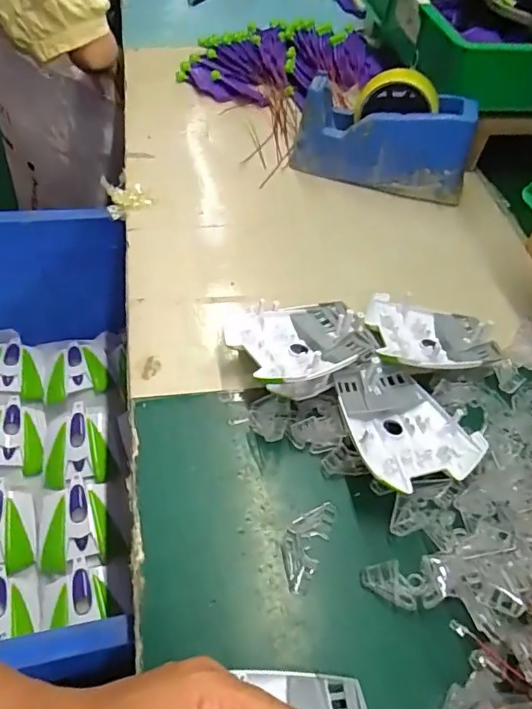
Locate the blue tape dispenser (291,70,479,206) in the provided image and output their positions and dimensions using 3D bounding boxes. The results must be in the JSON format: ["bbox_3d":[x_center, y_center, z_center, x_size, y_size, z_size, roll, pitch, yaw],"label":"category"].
[{"bbox_3d":[0.137,-0.256,0.593,0.196,0.101,0.068,16,54,8],"label":"blue tape dispenser"}]

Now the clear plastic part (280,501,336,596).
[{"bbox_3d":[0.027,0.132,0.364,0.028,0.004,0.067,24,56,14],"label":"clear plastic part"}]

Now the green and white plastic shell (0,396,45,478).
[{"bbox_3d":[-0.331,0.104,0.665,0.087,0.041,0.104,-2,53,-7],"label":"green and white plastic shell"}]

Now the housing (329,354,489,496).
[{"bbox_3d":[0.108,0.053,0.407,0.096,0.031,0.105,-9,55,-10],"label":"housing"}]

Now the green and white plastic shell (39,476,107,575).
[{"bbox_3d":[-0.225,0.194,0.602,0.077,0.029,0.104,-6,54,-10],"label":"green and white plastic shell"}]

